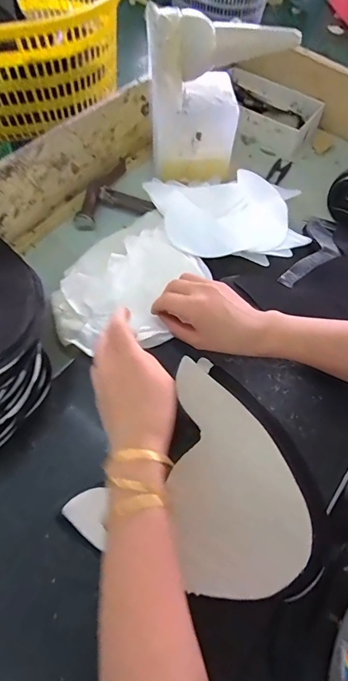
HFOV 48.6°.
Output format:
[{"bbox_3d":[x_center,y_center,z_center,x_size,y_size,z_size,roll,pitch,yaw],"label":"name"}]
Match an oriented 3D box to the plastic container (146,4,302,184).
[{"bbox_3d":[0.062,-0.338,0.538,0.184,0.183,0.114,1,61,0],"label":"plastic container"}]

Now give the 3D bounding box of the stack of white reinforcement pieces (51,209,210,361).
[{"bbox_3d":[-0.060,-0.076,0.489,0.166,0.035,0.219,27,68,13],"label":"stack of white reinforcement pieces"}]

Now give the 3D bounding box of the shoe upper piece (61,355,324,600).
[{"bbox_3d":[0.041,0.139,0.370,0.191,0.012,0.202,33,65,14],"label":"shoe upper piece"}]

